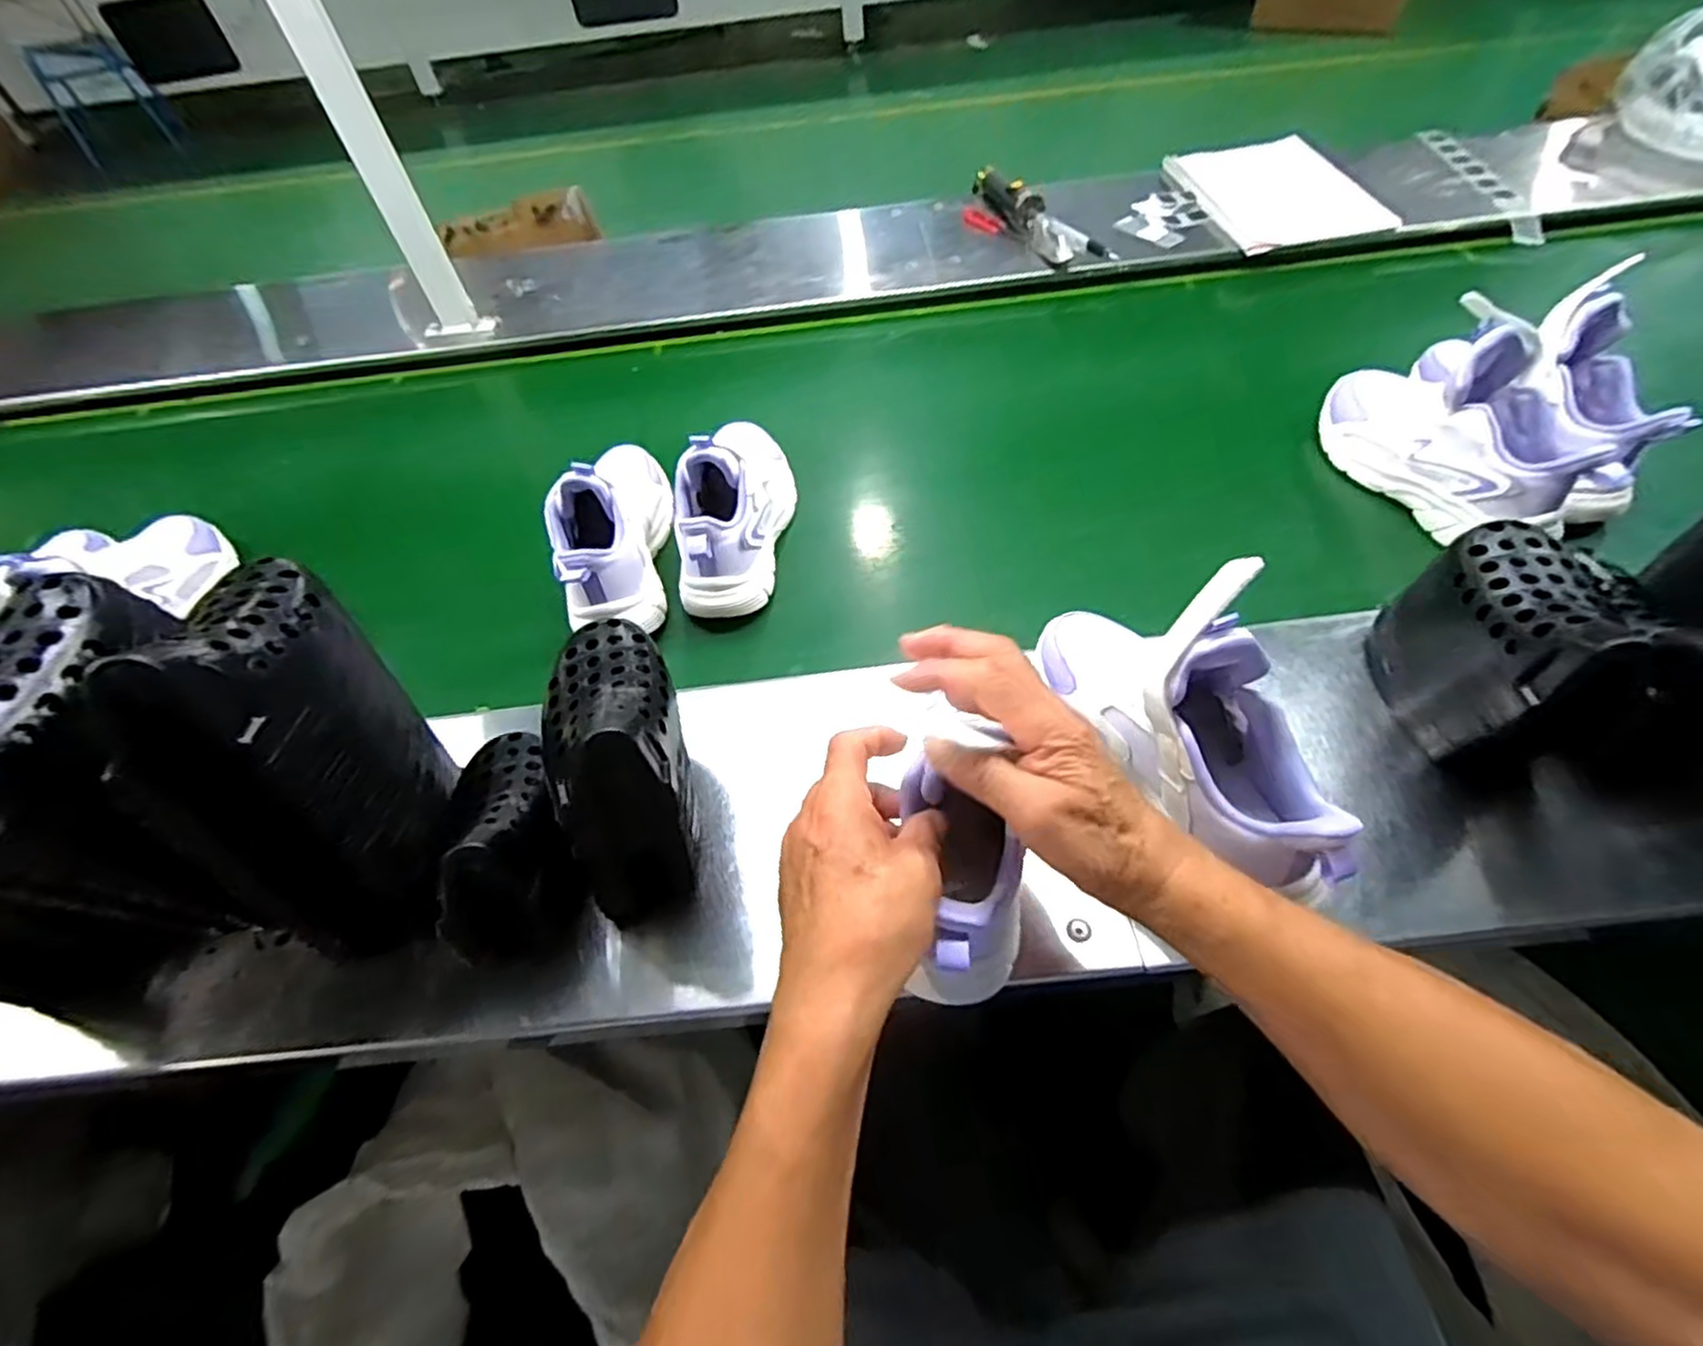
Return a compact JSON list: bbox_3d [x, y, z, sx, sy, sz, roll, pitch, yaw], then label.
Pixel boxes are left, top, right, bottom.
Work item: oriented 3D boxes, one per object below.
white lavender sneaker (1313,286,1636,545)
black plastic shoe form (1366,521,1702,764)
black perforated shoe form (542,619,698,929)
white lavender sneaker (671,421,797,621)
[{"bbox_3d":[0.515,-0.211,0.611,0.094,0.149,0.221,-18,55,-8],"label":"white lavender sneaker"},{"bbox_3d":[0.374,-0.009,0.430,0.070,0.153,0.138,-14,55,-5],"label":"black plastic shoe form"},{"bbox_3d":[-0.132,0.050,0.429,0.069,0.134,0.141,-13,55,-4],"label":"black perforated shoe form"},{"bbox_3d":[-0.103,-0.157,0.648,0.077,0.121,0.218,3,55,7],"label":"white lavender sneaker"}]

